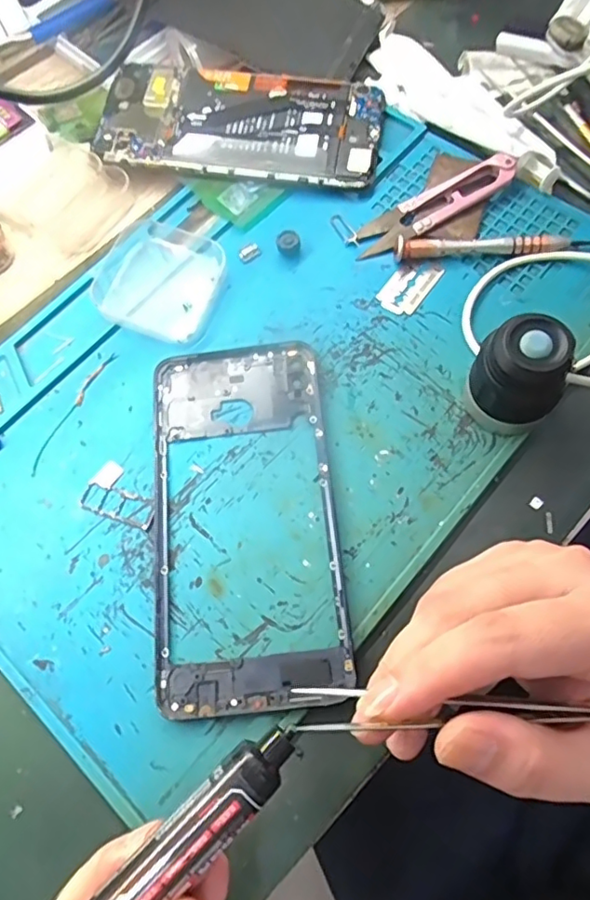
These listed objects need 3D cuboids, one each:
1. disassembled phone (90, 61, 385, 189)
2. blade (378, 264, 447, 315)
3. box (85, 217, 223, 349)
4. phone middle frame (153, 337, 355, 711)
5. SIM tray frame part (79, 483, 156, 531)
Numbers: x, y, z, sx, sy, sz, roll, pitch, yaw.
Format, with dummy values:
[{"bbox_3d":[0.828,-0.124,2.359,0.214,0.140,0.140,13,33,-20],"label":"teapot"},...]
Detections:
[{"bbox_3d":[-0.034,-0.203,0.352,0.170,0.008,0.080,8,72,4],"label":"disassembled phone"},{"bbox_3d":[0.063,-0.091,0.317,0.024,0.004,0.038,31,73,21],"label":"blade"},{"bbox_3d":[-0.077,-0.098,0.322,0.071,0.013,0.067,20,70,11],"label":"box"},{"bbox_3d":[-0.024,0.029,0.274,0.088,0.006,0.178,-7,68,0],"label":"phone middle frame"},{"bbox_3d":[-0.087,0.026,0.281,0.038,0.004,0.015,19,70,10],"label":"SIM tray frame part"}]

